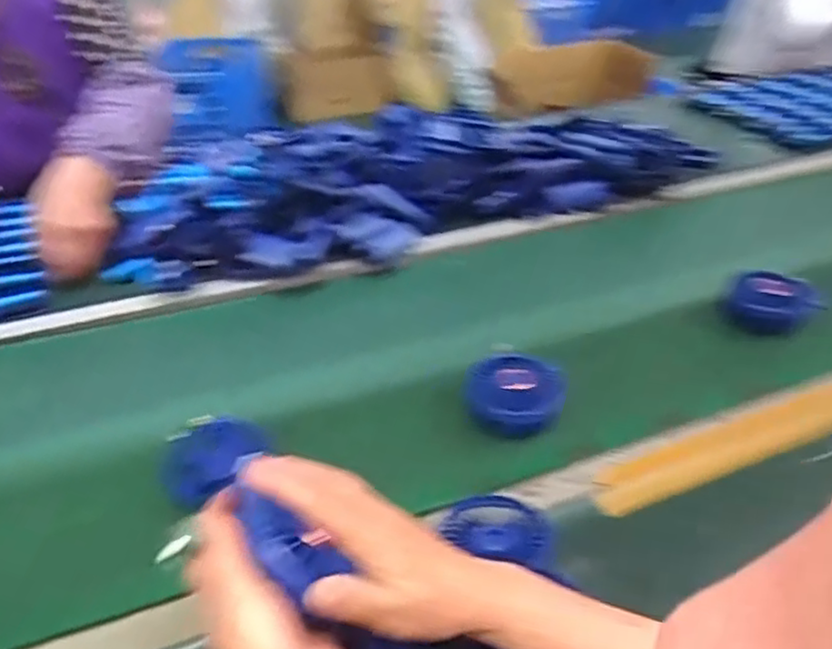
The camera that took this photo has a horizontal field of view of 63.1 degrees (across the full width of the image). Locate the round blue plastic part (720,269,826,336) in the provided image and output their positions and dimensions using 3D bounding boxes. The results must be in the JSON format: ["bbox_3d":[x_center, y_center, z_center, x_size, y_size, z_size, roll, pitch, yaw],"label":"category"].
[{"bbox_3d":[0.417,-0.028,0.797,0.095,0.034,0.090,0,35,0],"label":"round blue plastic part"}]

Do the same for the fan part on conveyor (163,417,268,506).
[{"bbox_3d":[-0.188,0.120,0.628,0.089,0.027,0.078,-21,40,-26],"label":"fan part on conveyor"}]

